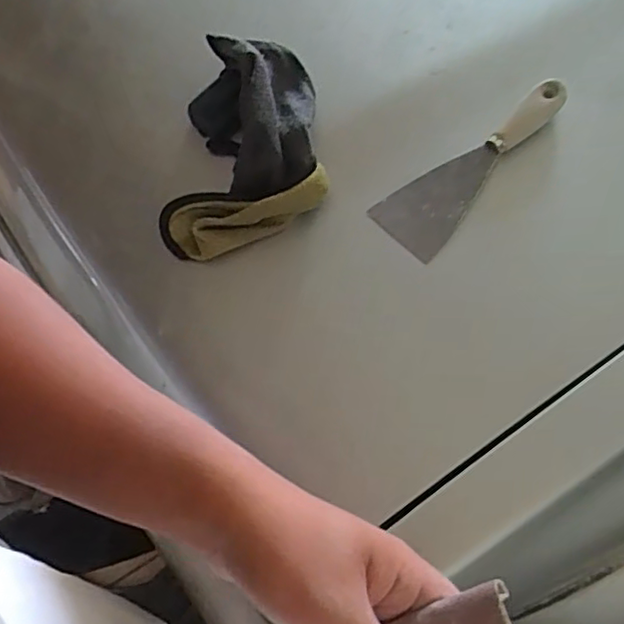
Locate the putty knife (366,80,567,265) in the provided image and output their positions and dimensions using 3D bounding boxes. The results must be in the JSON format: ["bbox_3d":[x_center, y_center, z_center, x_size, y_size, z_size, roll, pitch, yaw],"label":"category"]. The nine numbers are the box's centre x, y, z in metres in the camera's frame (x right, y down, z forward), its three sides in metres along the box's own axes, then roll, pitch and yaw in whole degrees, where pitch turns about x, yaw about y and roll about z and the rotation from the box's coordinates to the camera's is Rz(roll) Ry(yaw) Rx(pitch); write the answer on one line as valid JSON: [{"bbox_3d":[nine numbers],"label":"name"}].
[{"bbox_3d":[0.142,-0.126,0.545,0.191,0.013,0.062,-42,66,-1],"label":"putty knife"}]

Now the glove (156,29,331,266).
[{"bbox_3d":[-0.066,-0.152,0.566,0.140,0.094,0.168,-6,60,-2],"label":"glove"}]

